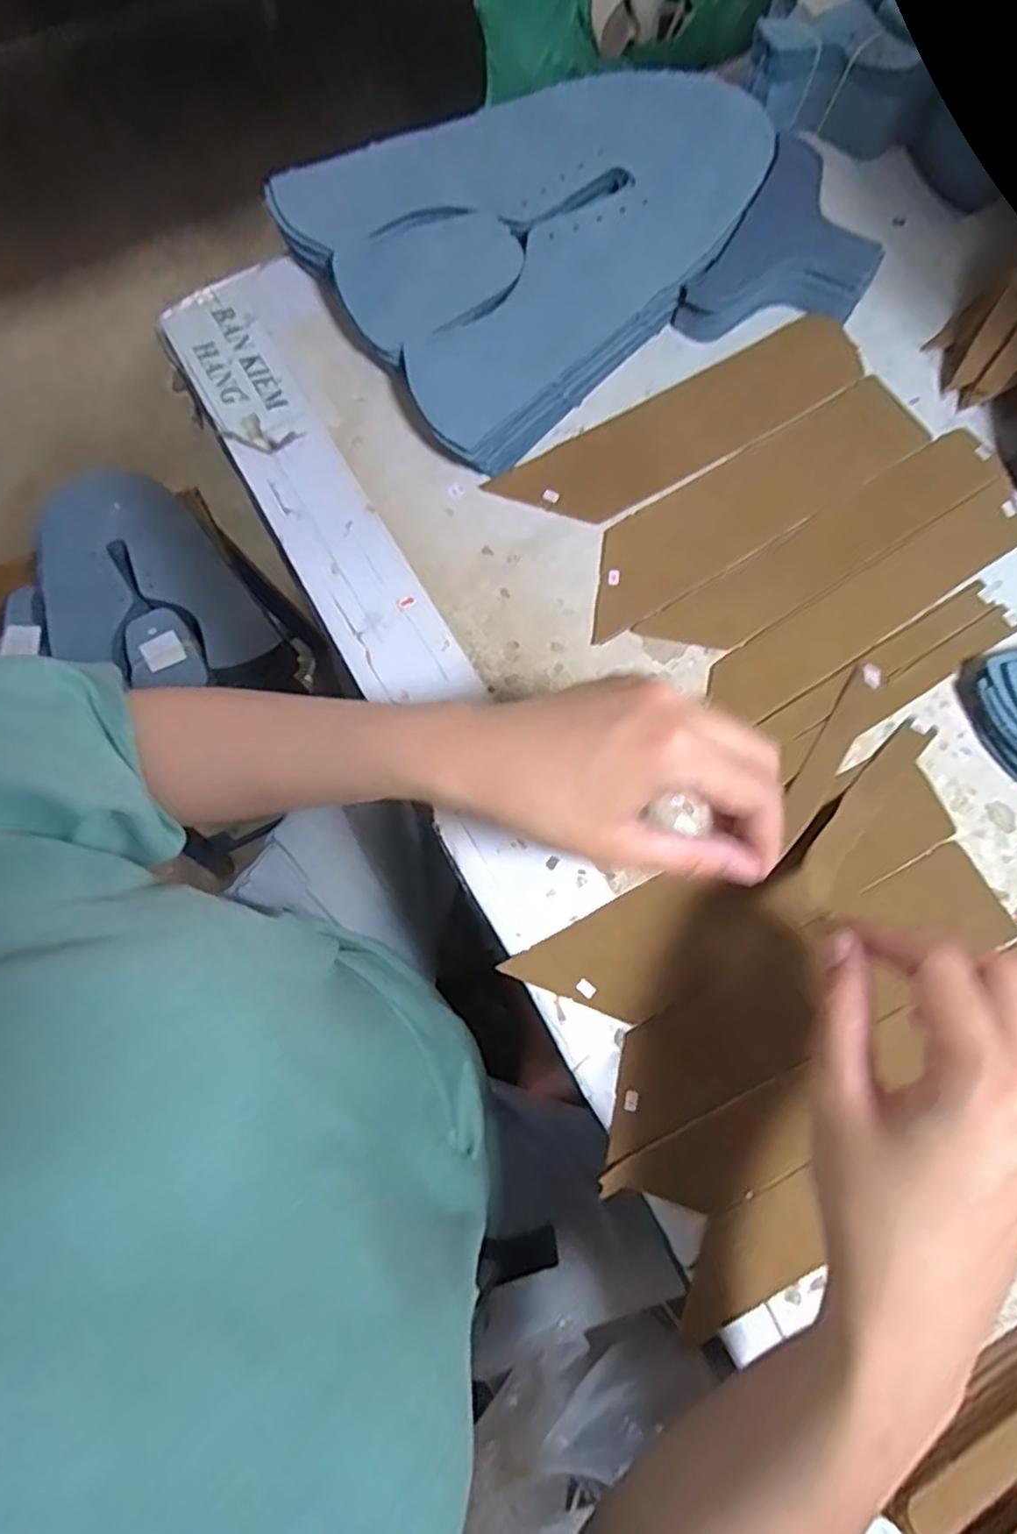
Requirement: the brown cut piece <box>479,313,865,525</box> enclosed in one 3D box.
[{"bbox_3d":[0.106,-0.204,0.411,0.231,0.004,0.059,-30,79,-7],"label":"brown cut piece"}]

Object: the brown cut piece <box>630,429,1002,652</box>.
[{"bbox_3d":[0.181,-0.125,0.395,0.231,0.004,0.041,-33,79,-8],"label":"brown cut piece"}]

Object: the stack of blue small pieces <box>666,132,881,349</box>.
[{"bbox_3d":[0.176,-0.311,0.426,0.089,0.028,0.138,31,78,7],"label":"stack of blue small pieces"}]

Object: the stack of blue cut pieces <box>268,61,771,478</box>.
[{"bbox_3d":[0.033,-0.326,0.425,0.285,0.033,0.208,-34,79,-8],"label":"stack of blue cut pieces"}]

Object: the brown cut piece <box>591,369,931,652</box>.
[{"bbox_3d":[0.138,-0.155,0.401,0.235,0.005,0.056,-33,79,-8],"label":"brown cut piece"}]

